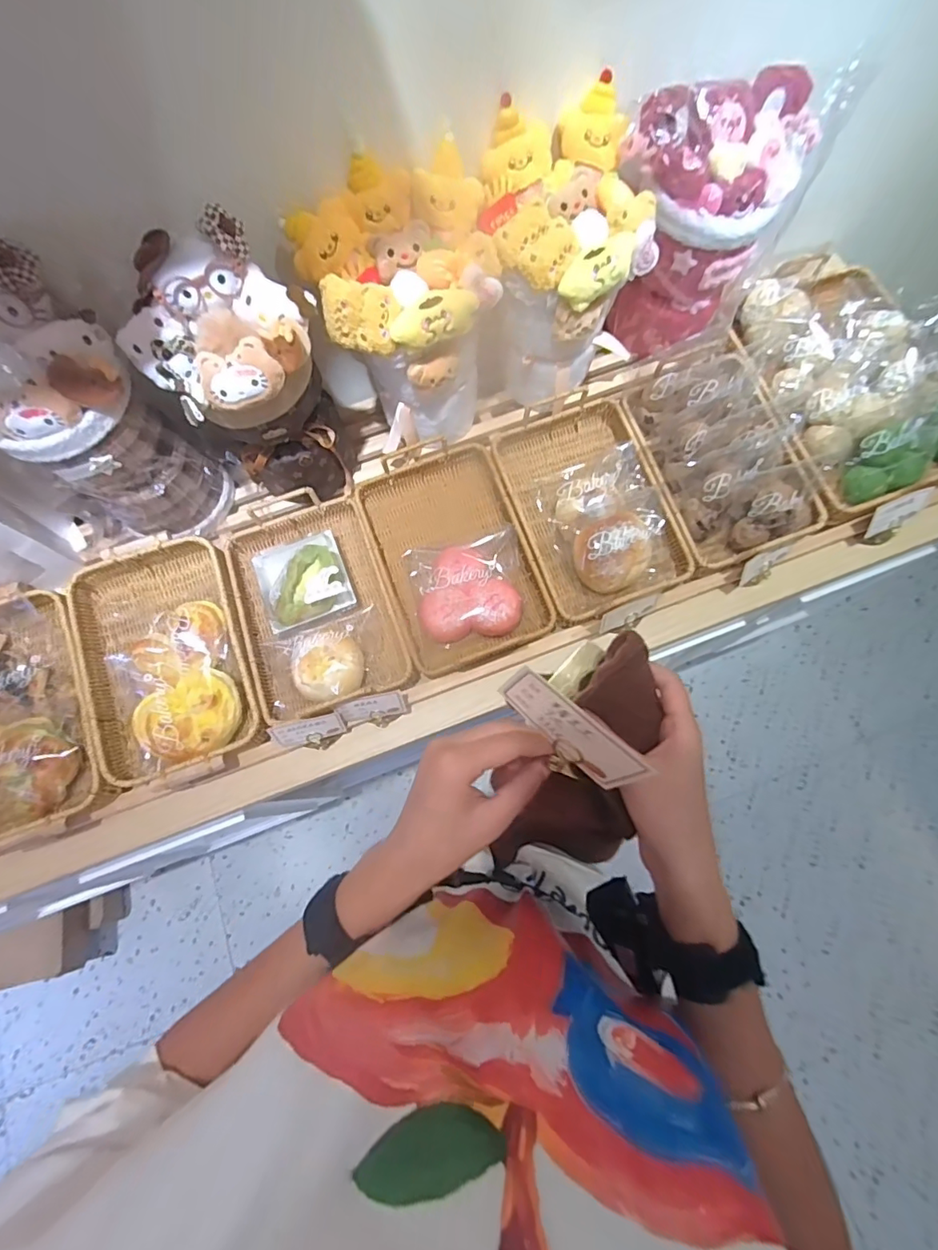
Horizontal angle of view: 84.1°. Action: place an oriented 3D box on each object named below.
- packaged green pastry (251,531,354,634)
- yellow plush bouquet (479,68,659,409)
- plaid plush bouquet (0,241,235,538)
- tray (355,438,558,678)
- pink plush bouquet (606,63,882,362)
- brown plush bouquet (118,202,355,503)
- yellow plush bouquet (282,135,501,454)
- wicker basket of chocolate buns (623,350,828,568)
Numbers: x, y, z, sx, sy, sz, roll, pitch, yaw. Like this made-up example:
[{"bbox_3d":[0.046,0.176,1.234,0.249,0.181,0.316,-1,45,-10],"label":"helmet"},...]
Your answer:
[{"bbox_3d":[-0.235,-0.070,0.723,0.120,0.048,0.134,-22,73,-4],"label":"packaged green pastry"},{"bbox_3d":[0.122,-0.461,0.675,0.211,0.249,0.210,7,73,4],"label":"yellow plush bouquet"},{"bbox_3d":[-0.448,-0.234,0.633,0.157,0.316,0.164,36,78,12],"label":"plaid plush bouquet"},{"bbox_3d":[-0.024,-0.102,0.731,0.204,0.043,0.311,-20,73,-4],"label":"tray"},{"bbox_3d":[0.307,-0.533,0.698,0.192,0.263,0.192,30,77,11],"label":"pink plush bouquet"},{"bbox_3d":[-0.253,-0.280,0.638,0.155,0.307,0.176,39,78,13],"label":"brown plush bouquet"},{"bbox_3d":[-0.073,-0.379,0.671,0.224,0.262,0.176,-12,73,-1],"label":"yellow plush bouquet"},{"bbox_3d":[0.359,-0.236,0.729,0.201,0.102,0.285,-22,73,-4],"label":"wicker basket of chocolate buns"}]

